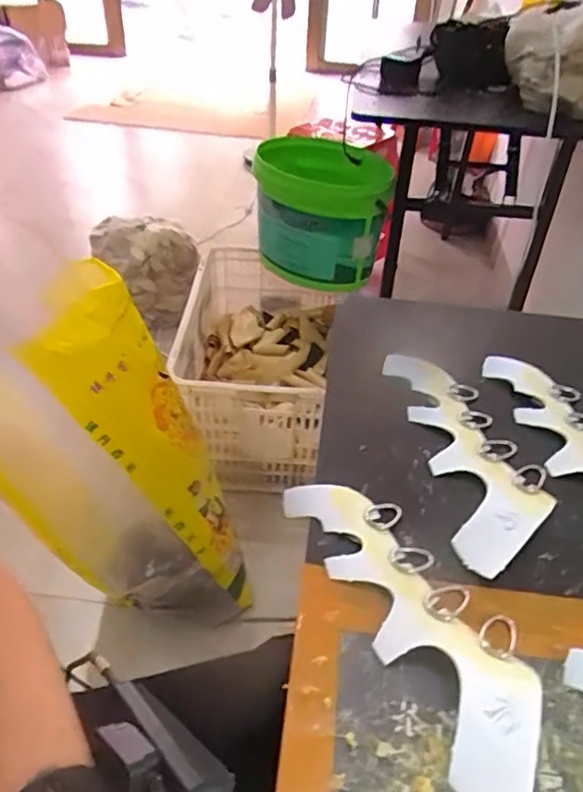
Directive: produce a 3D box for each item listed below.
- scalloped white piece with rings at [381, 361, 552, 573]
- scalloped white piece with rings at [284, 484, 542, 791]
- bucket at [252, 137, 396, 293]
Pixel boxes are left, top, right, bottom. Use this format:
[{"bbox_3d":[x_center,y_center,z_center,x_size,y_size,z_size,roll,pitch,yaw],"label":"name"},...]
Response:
[{"bbox_3d":[0.139,0.038,0.458,0.080,0.016,0.211,-4,41,-8],"label":"scalloped white piece with rings"},{"bbox_3d":[0.072,0.124,0.353,0.077,0.021,0.219,-18,45,-23],"label":"scalloped white piece with rings"},{"bbox_3d":[0.076,-0.453,1.464,0.309,0.249,0.322,0,40,0],"label":"bucket"}]

